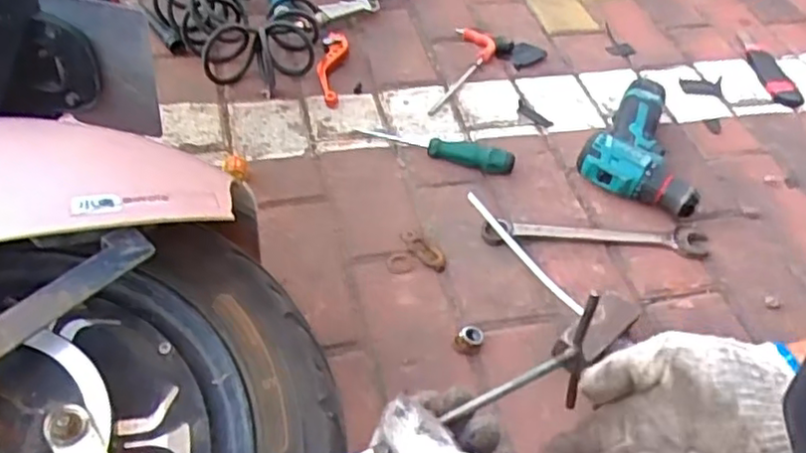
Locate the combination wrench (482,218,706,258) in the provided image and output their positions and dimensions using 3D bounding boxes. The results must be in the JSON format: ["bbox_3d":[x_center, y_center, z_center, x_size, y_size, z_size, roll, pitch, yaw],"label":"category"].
[{"bbox_3d":[0.216,0.010,0.761,0.258,0.017,0.045,0,47,-7],"label":"combination wrench"}]

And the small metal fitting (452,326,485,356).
[{"bbox_3d":[0.062,0.110,0.662,0.025,0.018,0.026,3,47,-4],"label":"small metal fitting"}]

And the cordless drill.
[{"bbox_3d":[0.297,-0.104,0.847,0.138,0.058,0.195,19,48,11],"label":"cordless drill"}]

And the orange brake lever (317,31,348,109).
[{"bbox_3d":[-0.097,-0.215,0.931,0.036,0.013,0.149,6,47,-1],"label":"orange brake lever"}]

